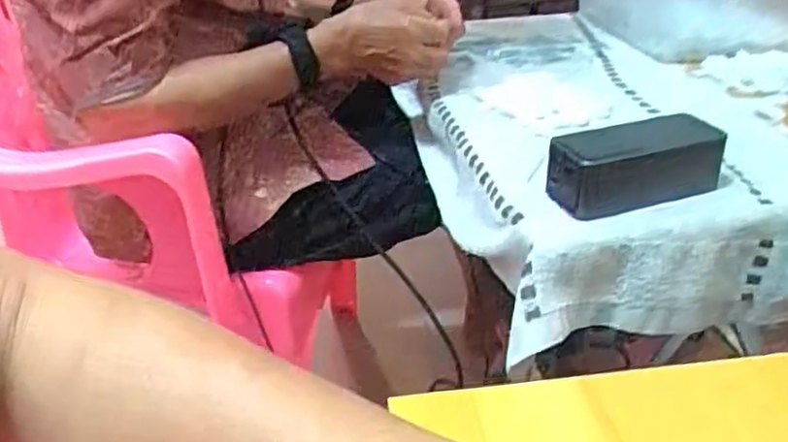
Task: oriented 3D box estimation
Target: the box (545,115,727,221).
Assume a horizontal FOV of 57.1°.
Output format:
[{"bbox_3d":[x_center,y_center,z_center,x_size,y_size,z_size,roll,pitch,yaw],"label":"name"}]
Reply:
[{"bbox_3d":[0.178,-0.044,0.546,0.127,0.053,0.052,-9,30,-11],"label":"box"}]

